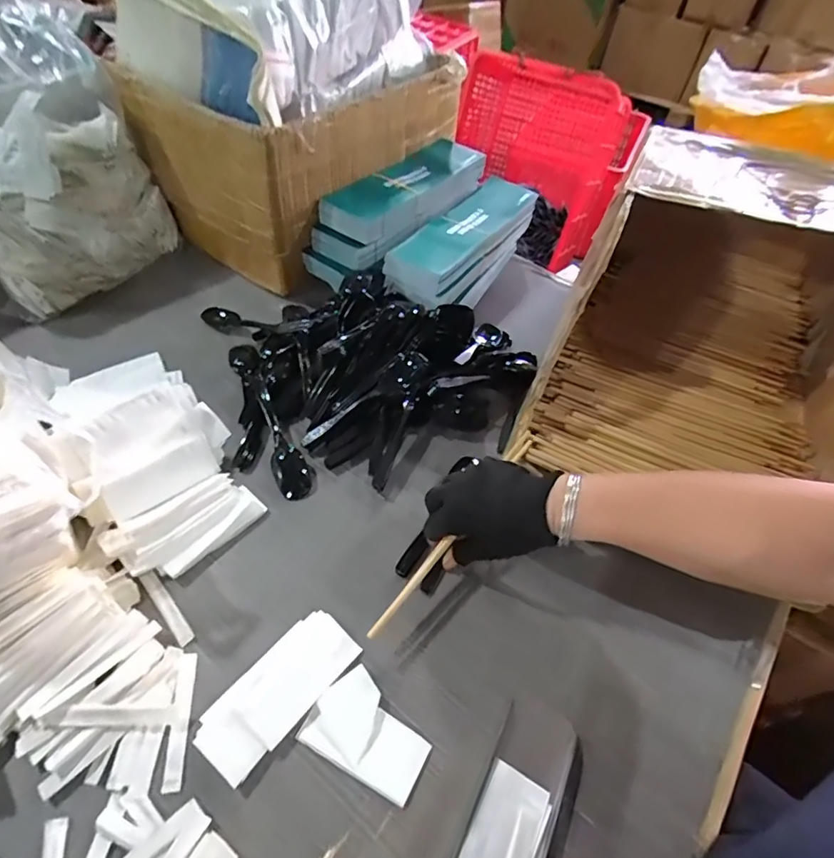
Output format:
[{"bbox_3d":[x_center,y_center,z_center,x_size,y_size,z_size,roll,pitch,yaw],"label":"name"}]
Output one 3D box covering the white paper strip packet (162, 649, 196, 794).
[{"bbox_3d":[-0.176,0.214,0.388,0.013,0.007,0.092,-3,51,-9],"label":"white paper strip packet"}]

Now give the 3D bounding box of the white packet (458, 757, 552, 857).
[{"bbox_3d":[0.057,0.280,0.350,0.045,0.008,0.091,26,52,15],"label":"white packet"}]

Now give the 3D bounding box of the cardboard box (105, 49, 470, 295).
[{"bbox_3d":[-0.156,-0.406,0.778,0.248,0.213,0.390,33,55,20],"label":"cardboard box"}]

